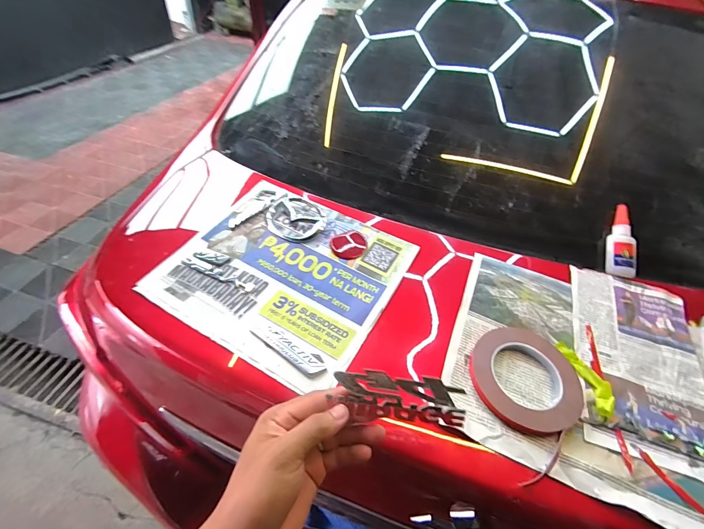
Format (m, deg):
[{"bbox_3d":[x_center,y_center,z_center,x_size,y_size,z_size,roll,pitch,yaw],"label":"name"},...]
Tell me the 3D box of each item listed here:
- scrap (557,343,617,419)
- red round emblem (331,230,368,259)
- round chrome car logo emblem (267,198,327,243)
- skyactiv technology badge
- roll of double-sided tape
[{"bbox_3d":[0.282,0.131,0.390,0.026,0.015,0.089,-5,46,-11],"label":"scrap"},{"bbox_3d":[-0.003,-0.032,0.517,0.055,0.004,0.055,3,45,-3],"label":"red round emblem"},{"bbox_3d":[-0.093,-0.077,0.545,0.099,0.014,0.084,37,52,27],"label":"round chrome car logo emblem"},{"bbox_3d":[-0.078,0.102,0.398,0.103,0.008,0.027,27,48,19],"label":"skyactiv technology badge"},{"bbox_3d":[0.204,0.136,0.382,0.143,0.012,0.132,-23,52,-26],"label":"roll of double-sided tape"}]

